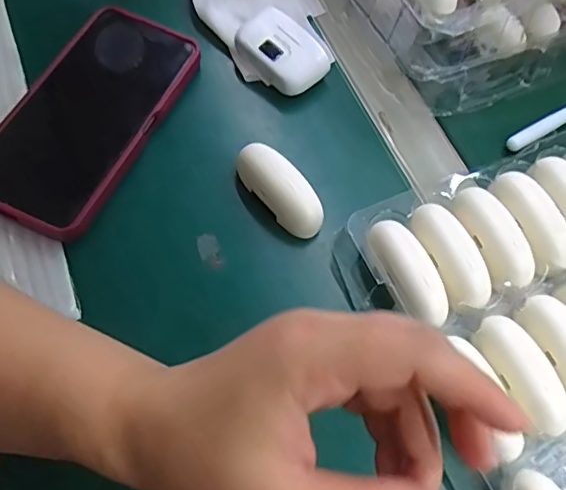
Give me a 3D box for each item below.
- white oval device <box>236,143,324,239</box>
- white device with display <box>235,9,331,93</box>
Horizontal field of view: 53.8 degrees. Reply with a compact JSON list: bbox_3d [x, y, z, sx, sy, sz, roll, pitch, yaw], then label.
[{"bbox_3d":[-0.002,-0.034,0.344,0.025,0.026,0.065,-38,75,-19],"label":"white oval device"},{"bbox_3d":[-0.001,-0.133,0.385,0.039,0.030,0.056,-40,75,-20],"label":"white device with display"}]

